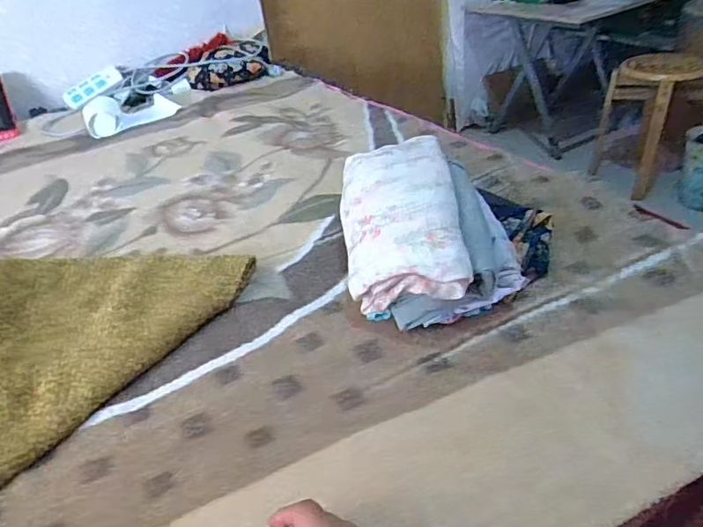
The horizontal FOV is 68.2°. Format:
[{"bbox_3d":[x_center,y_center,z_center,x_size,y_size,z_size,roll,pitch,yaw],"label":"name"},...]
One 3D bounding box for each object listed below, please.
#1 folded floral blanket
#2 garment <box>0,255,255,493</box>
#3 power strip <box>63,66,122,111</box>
[{"bbox_3d":[0.063,-0.065,0.728,0.158,0.106,0.313,-4,35,4],"label":"folded floral blanket"},{"bbox_3d":[-0.411,0.082,0.672,0.341,0.092,0.502,14,40,27],"label":"garment"},{"bbox_3d":[-0.798,-0.542,1.608,0.182,0.029,0.071,-39,84,-12],"label":"power strip"}]

